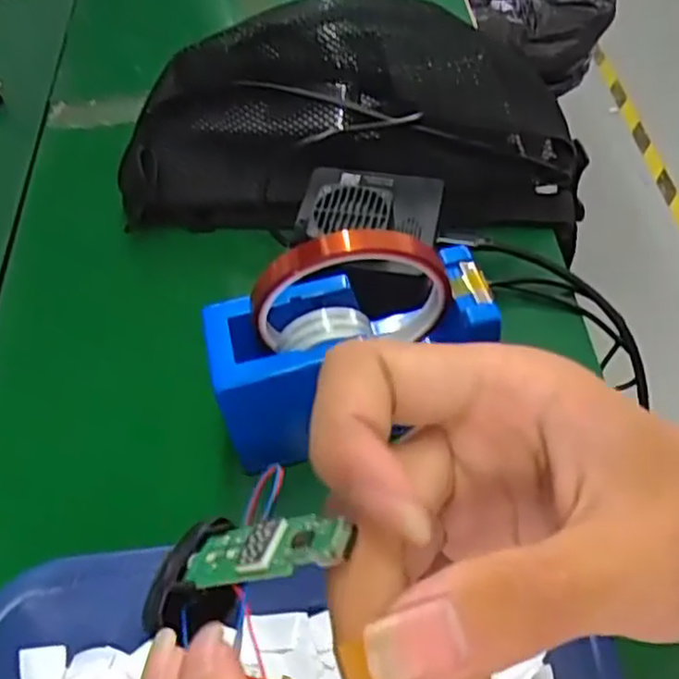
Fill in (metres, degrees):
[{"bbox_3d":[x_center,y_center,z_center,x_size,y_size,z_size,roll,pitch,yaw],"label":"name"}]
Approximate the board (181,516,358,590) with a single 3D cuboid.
[{"bbox_3d":[-0.017,0.045,0.153,0.042,0.006,0.014,-20,47,32],"label":"board"}]

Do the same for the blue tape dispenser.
[{"bbox_3d":[0.005,0.000,0.325,0.125,0.110,0.052,-13,53,-6],"label":"blue tape dispenser"}]

